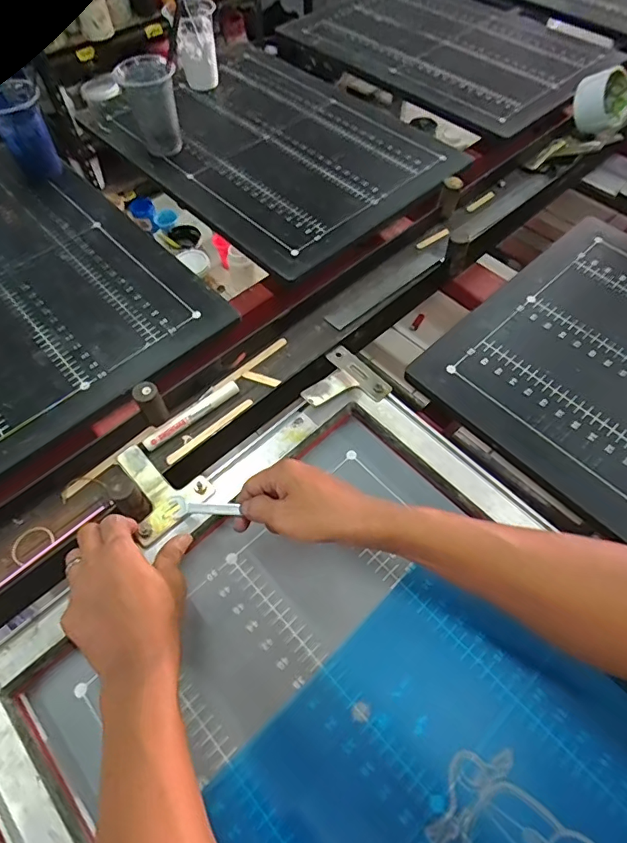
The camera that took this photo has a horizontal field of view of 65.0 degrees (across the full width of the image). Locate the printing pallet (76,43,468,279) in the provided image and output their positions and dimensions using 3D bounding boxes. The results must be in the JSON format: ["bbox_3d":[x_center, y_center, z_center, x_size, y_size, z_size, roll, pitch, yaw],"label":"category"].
[{"bbox_3d":[-0.084,-0.489,0.837,0.412,0.026,0.604,-38,64,-20],"label":"printing pallet"}]

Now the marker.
[{"bbox_3d":[-0.131,-0.006,0.535,0.115,0.014,0.015,-37,63,-19],"label":"marker"}]

